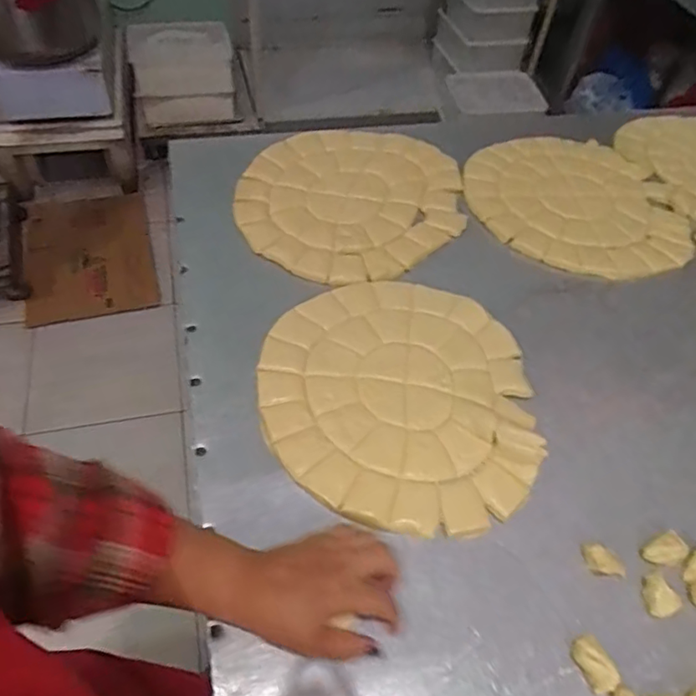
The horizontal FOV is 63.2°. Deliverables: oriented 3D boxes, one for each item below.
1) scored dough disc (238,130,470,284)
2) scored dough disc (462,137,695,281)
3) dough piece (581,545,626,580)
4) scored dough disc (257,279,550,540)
[{"bbox_3d":[0.009,-0.217,0.802,0.289,0.015,0.336,40,58,23],"label":"scored dough disc"},{"bbox_3d":[0.328,-0.213,0.828,0.287,0.015,0.296,3,52,-4],"label":"scored dough disc"},{"bbox_3d":[0.230,0.192,0.504,0.037,0.018,0.021,23,53,11],"label":"dough piece"},{"bbox_3d":[0.051,0.038,0.601,0.277,0.023,0.302,3,52,-4],"label":"scored dough disc"}]

